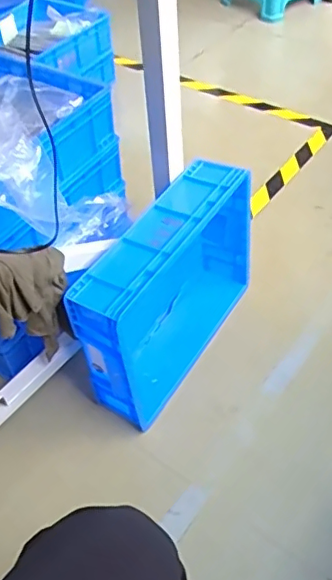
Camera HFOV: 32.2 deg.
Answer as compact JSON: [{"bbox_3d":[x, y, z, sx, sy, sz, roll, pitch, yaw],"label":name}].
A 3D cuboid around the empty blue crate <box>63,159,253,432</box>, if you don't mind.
[{"bbox_3d":[0.012,-0.003,1.027,0.126,0.305,0.409,24,54,24],"label":"empty blue crate"}]

